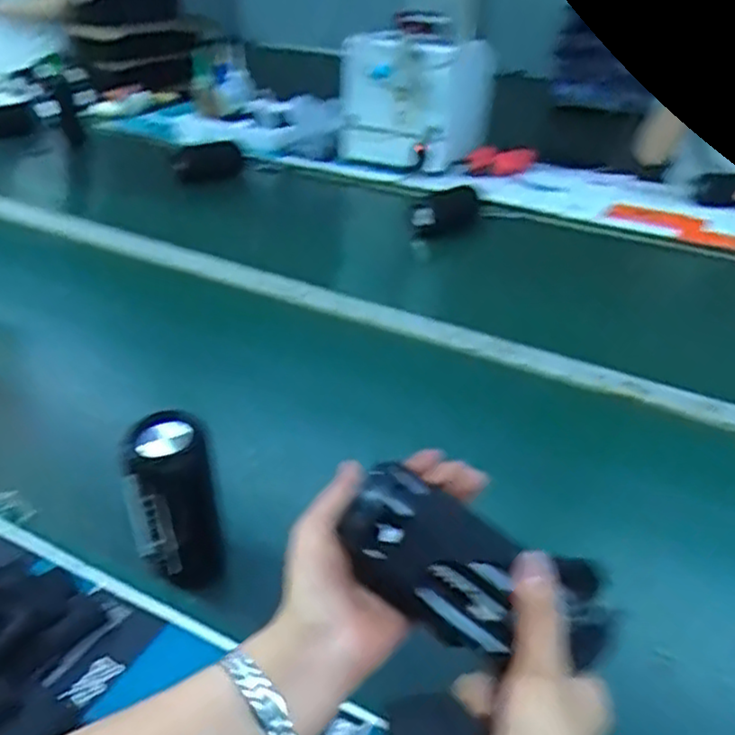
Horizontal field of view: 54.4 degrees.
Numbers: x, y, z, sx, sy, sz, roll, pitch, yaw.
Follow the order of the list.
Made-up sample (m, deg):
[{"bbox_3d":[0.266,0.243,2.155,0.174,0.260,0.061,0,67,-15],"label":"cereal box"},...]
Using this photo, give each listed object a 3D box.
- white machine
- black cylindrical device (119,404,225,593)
[{"bbox_3d":[0.107,-0.561,1.493,0.232,0.244,0.267,22,38,28],"label":"white machine"},{"bbox_3d":[-0.153,0.108,0.563,0.063,0.145,0.052,-16,37,-26],"label":"black cylindrical device"}]

